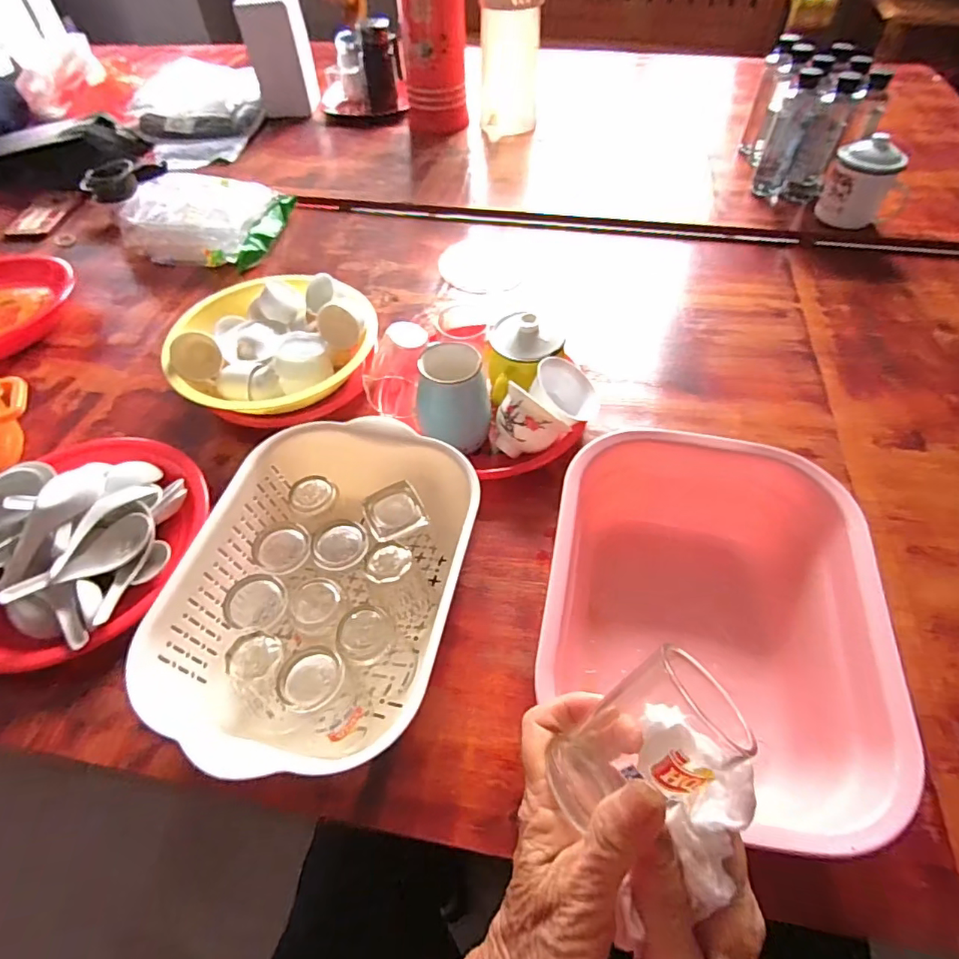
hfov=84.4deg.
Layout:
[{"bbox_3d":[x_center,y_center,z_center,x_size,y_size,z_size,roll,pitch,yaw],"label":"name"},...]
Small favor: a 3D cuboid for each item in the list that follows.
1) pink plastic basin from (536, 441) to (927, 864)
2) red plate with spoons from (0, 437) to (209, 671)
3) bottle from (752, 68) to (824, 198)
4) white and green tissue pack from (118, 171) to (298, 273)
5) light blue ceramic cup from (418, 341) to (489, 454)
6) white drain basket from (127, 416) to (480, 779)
[{"bbox_3d":[0.174,0.106,0.434,0.231,0.109,0.281,9,54,8],"label":"pink plastic basin"},{"bbox_3d":[-0.397,0.058,0.520,0.198,0.089,0.250,15,55,12],"label":"red plate with spoons"},{"bbox_3d":[0.517,-0.572,0.893,0.053,0.181,0.050,23,57,17],"label":"bottle"},{"bbox_3d":[-0.460,-0.453,0.892,0.216,0.079,0.199,8,54,7],"label":"white and green tissue pack"},{"bbox_3d":[-0.027,-0.088,0.579,0.080,0.100,0.069,-2,53,-1],"label":"light blue ceramic cup"},{"bbox_3d":[-0.129,0.099,0.464,0.219,0.103,0.289,10,54,9],"label":"white drain basket"}]

